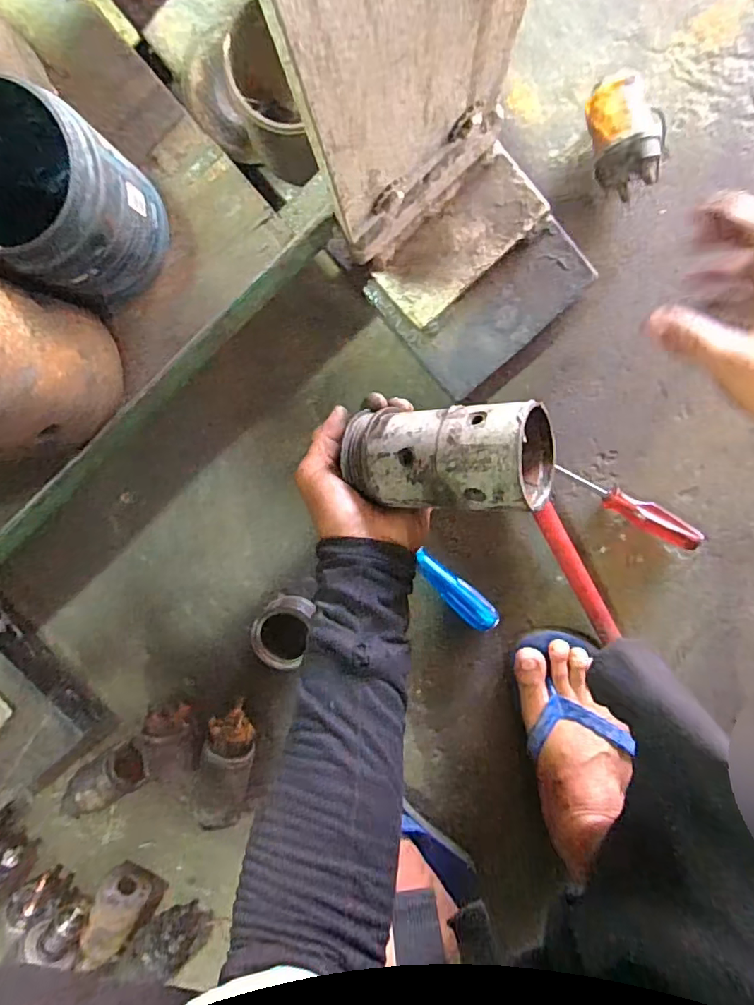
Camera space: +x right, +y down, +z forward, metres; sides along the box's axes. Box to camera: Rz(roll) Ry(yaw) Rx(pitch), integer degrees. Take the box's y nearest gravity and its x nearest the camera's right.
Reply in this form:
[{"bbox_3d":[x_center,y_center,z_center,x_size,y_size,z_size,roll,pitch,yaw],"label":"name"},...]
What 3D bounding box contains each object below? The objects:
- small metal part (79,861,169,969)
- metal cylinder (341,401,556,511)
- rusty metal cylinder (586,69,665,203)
[{"bbox_3d":[-0.291,0.464,0.588,0.065,0.058,0.102,30,100,-1],"label":"small metal part"},{"bbox_3d":[0.043,-0.030,0.344,0.130,0.061,0.062,3,100,22],"label":"metal cylinder"},{"bbox_3d":[0.197,-0.292,0.427,0.047,0.046,0.082,-17,98,6],"label":"rusty metal cylinder"}]

